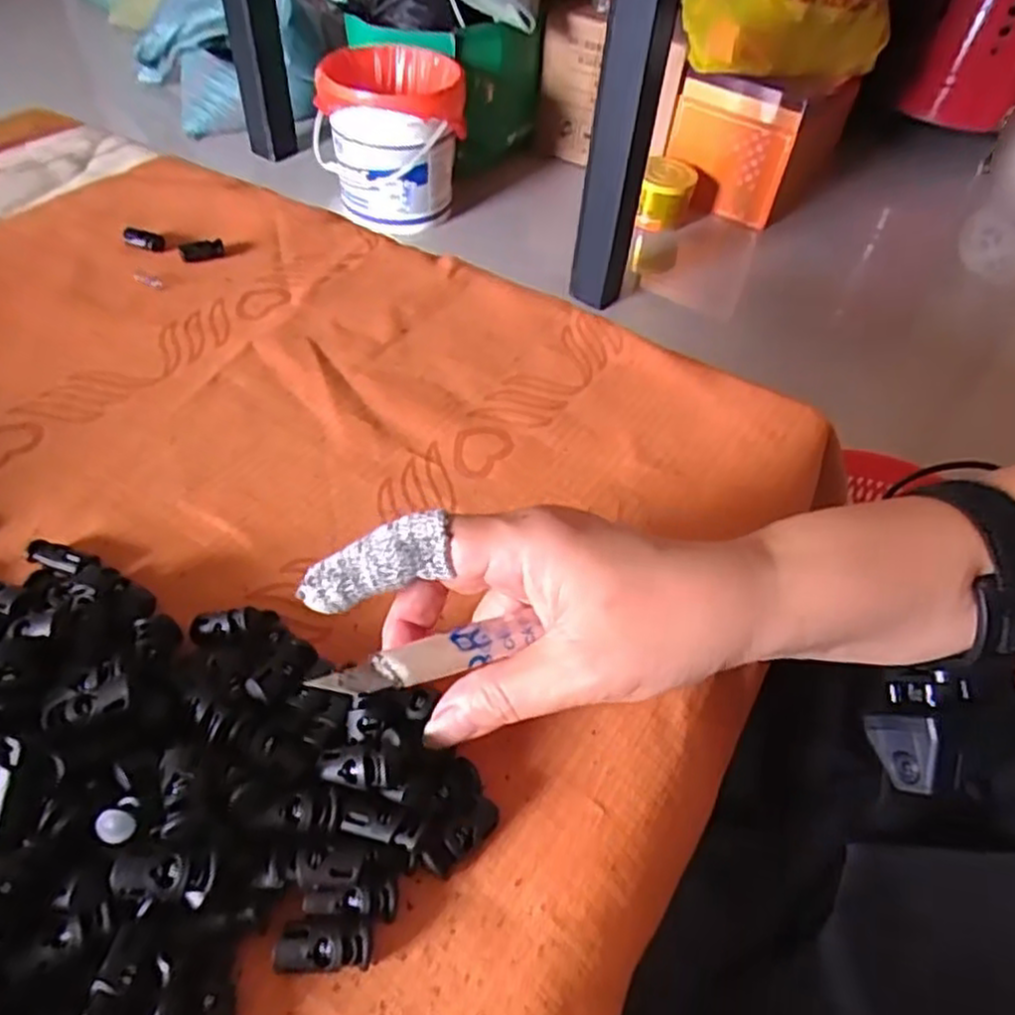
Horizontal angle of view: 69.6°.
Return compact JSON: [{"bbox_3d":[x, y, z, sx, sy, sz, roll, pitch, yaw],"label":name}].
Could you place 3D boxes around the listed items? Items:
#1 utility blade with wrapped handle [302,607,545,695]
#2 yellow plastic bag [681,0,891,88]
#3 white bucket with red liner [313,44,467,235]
[{"bbox_3d":[-0.022,0.046,0.230,0.074,0.008,0.017,-12,48,-33],"label":"utility blade with wrapped handle"},{"bbox_3d":[0.565,-1.017,1.462,0.438,0.261,0.199,-21,53,-22],"label":"yellow plastic bag"},{"bbox_3d":[-0.229,-0.714,1.421,0.281,0.269,0.223,-6,49,-10],"label":"white bucket with red liner"}]

